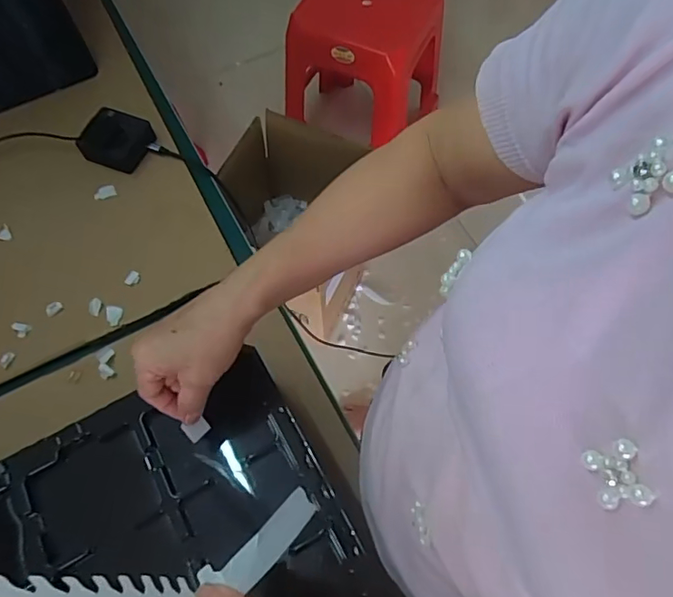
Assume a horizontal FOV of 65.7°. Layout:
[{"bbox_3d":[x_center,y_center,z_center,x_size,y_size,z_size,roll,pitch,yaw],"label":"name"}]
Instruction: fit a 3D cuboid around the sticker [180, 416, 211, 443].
[{"bbox_3d":[-0.114,0.105,0.424,0.019,0.004,0.017,-41,94,-25],"label":"sticker"}]

